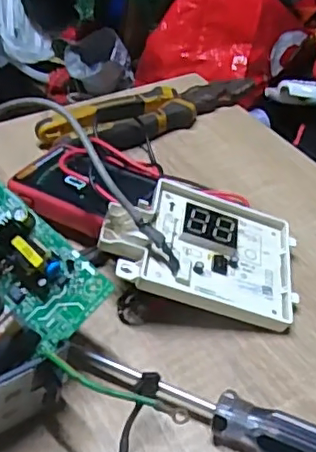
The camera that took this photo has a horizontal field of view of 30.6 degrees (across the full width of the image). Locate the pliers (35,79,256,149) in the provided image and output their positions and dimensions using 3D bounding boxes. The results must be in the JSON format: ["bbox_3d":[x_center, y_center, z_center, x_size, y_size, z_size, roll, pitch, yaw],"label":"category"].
[{"bbox_3d":[-0.002,-0.116,0.575,0.227,0.026,0.070,-26,47,-26],"label":"pliers"}]

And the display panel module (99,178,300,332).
[{"bbox_3d":[0.032,0.012,0.403,0.135,0.019,0.096,18,50,-8],"label":"display panel module"}]

